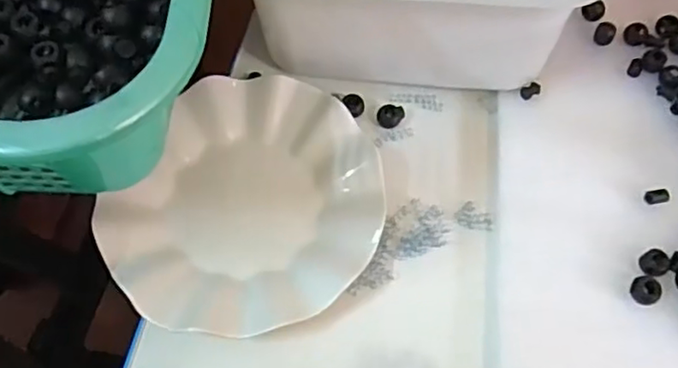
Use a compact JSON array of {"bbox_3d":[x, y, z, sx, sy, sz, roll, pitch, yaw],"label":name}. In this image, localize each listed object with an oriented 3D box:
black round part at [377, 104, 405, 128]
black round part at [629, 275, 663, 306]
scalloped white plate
[{"bbox_3d":[0.038,-0.050,0.459,0.019,0.011,0.017,17,62,7],"label":"black round part"},{"bbox_3d":[0.191,0.066,0.387,0.017,0.009,0.018,1,61,-2],"label":"black round part"},{"bbox_3d":[-0.056,0.013,0.408,0.161,0.022,0.180,26,64,11],"label":"scalloped white plate"}]

